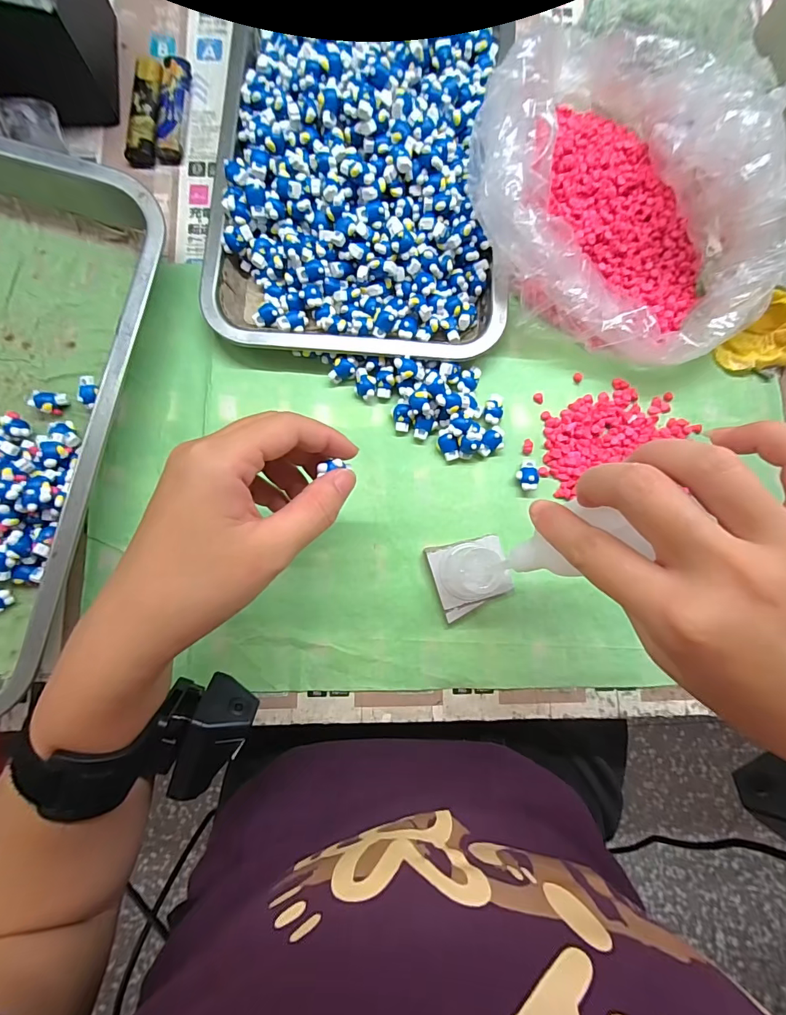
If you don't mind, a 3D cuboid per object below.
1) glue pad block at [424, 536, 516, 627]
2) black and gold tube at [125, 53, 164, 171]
[{"bbox_3d":[0.052,0.045,0.284,0.049,0.012,0.046,-17,84,-4],"label":"glue pad block"},{"bbox_3d":[-0.186,-0.300,0.322,0.021,0.011,0.084,5,83,-1],"label":"black and gold tube"}]

